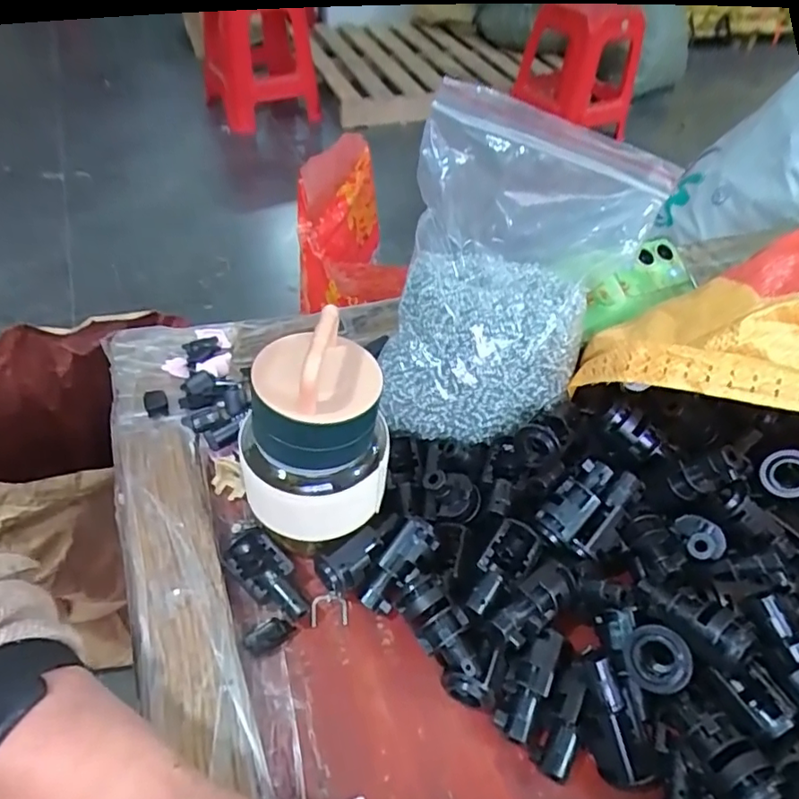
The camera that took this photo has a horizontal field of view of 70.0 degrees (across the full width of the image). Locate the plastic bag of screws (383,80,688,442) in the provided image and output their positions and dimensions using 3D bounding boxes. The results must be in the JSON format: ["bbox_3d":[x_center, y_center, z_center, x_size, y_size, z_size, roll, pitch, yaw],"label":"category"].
[{"bbox_3d":[0.068,-0.086,0.338,0.124,0.137,0.180,24,50,17],"label":"plastic bag of screws"}]

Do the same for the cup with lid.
[{"bbox_3d":[-0.043,0.017,0.283,0.074,0.113,0.067,-6,48,-10],"label":"cup with lid"}]

